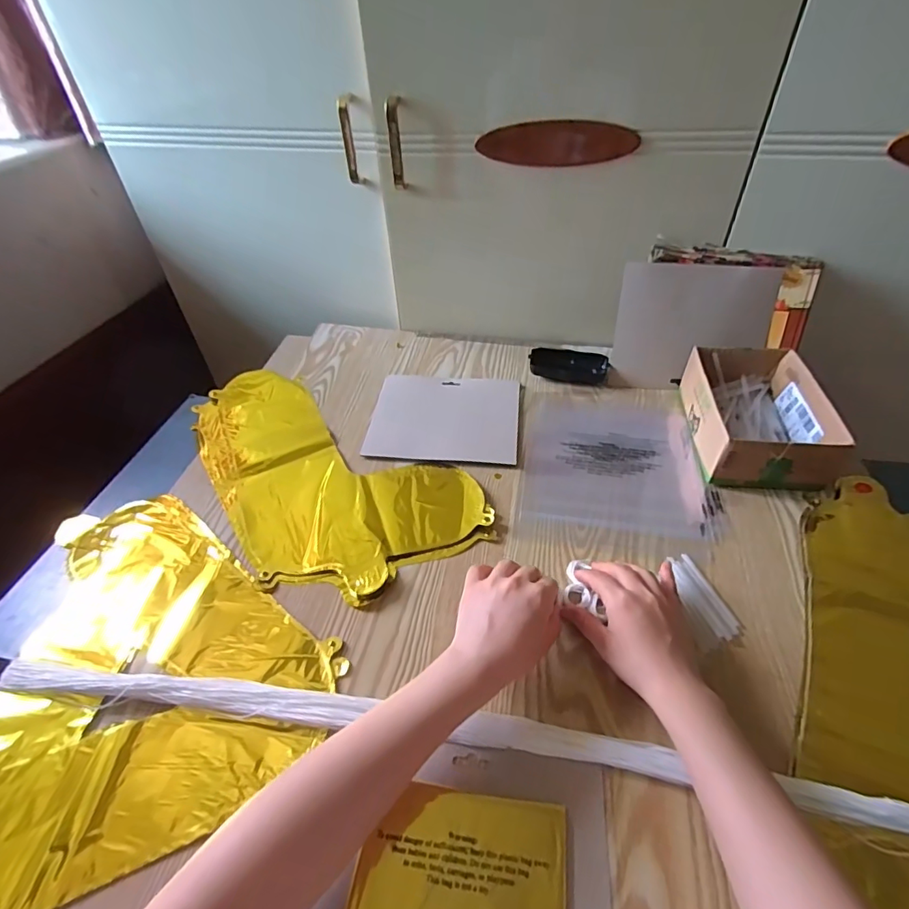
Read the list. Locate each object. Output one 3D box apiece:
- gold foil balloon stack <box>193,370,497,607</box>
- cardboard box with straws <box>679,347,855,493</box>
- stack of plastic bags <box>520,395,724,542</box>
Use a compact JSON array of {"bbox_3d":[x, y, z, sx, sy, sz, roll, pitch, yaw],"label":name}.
[{"bbox_3d":[-0.167,0.003,0.609,0.233,0.009,0.413,-28,49,-24],"label":"gold foil balloon stack"},{"bbox_3d":[0.356,-0.047,0.591,0.135,0.068,0.191,3,44,6],"label":"cardboard box with straws"},{"bbox_3d":[0.195,0.004,0.603,0.208,0.010,0.220,7,45,10],"label":"stack of plastic bags"}]

